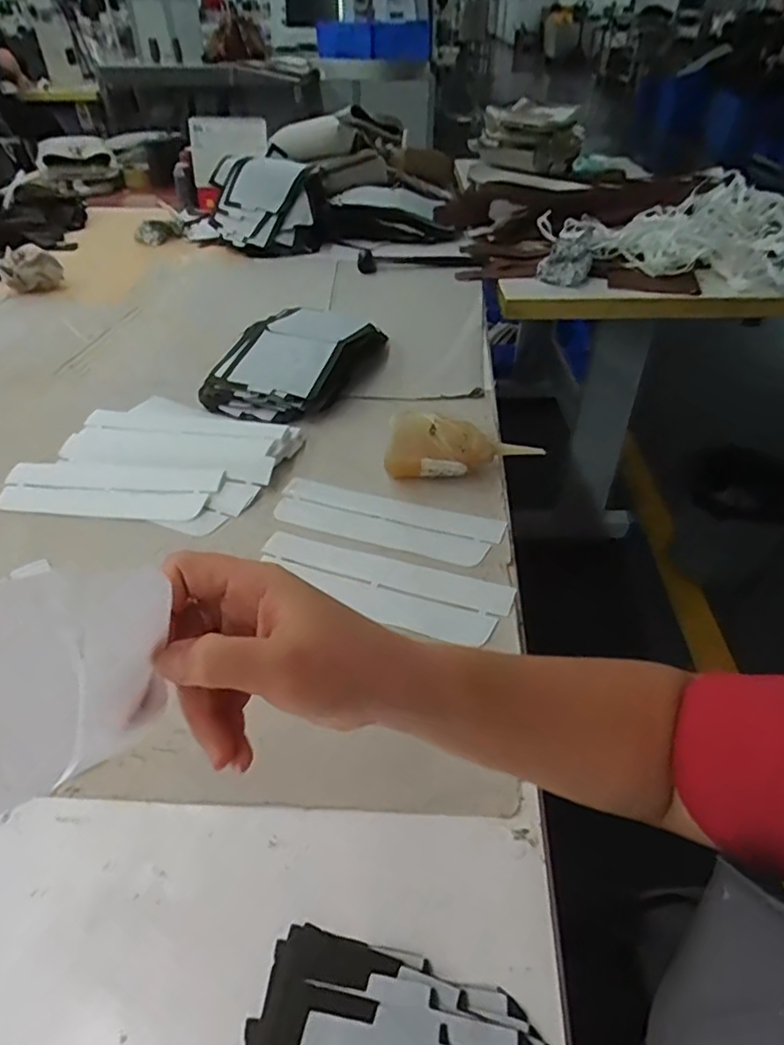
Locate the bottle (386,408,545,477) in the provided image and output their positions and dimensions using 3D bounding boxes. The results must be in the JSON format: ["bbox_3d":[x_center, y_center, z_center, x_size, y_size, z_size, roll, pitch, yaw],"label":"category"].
[{"bbox_3d":[0.073,-0.072,0.634,0.158,0.067,0.048,5,41,6],"label":"bottle"}]

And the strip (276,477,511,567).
[{"bbox_3d":[-0.009,-0.003,0.597,0.224,0.006,0.074,15,44,20],"label":"strip"}]

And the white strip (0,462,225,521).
[{"bbox_3d":[-0.296,-0.034,0.632,0.227,0.014,0.065,5,41,5],"label":"white strip"}]

